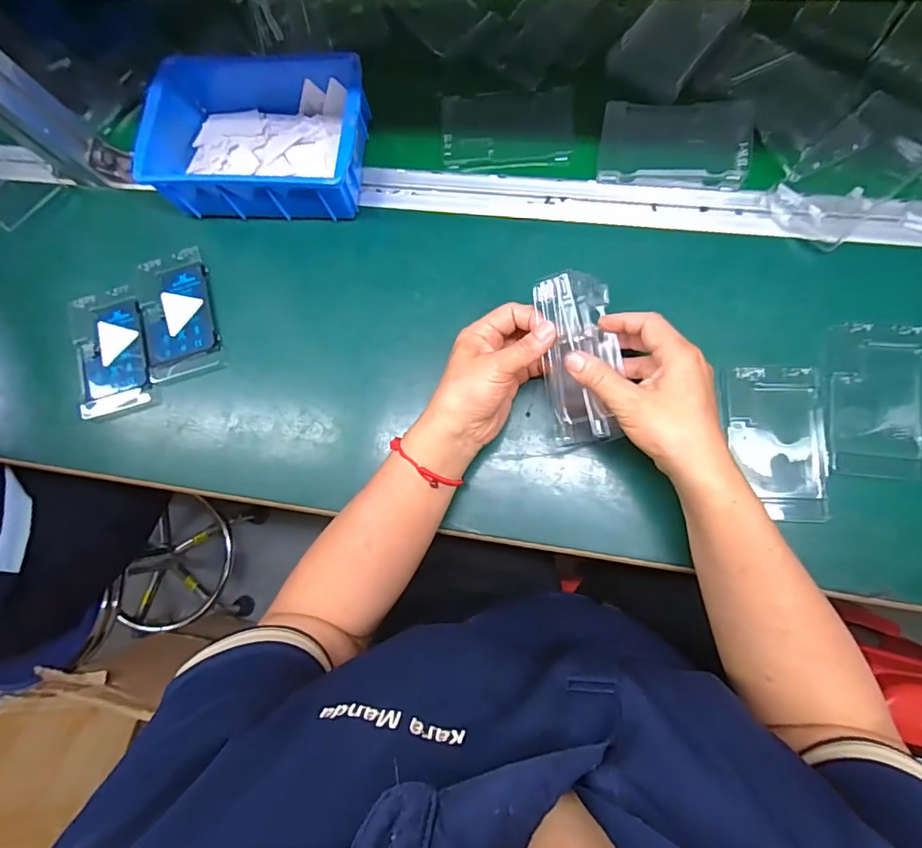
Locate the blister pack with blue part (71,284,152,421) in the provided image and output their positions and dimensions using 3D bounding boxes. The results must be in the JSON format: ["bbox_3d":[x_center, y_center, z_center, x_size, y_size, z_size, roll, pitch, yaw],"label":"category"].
[{"bbox_3d":[-0.347,-0.072,0.487,0.072,0.016,0.124,-10,83,6],"label":"blister pack with blue part"}]

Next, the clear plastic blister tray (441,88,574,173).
[{"bbox_3d":[0.044,-0.287,0.479,0.122,0.008,0.077,0,84,7],"label":"clear plastic blister tray"}]

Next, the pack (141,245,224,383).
[{"bbox_3d":[-0.280,-0.109,0.486,0.072,0.009,0.123,-14,82,5],"label":"pack"}]

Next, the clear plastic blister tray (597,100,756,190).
[{"bbox_3d":[0.193,-0.256,0.444,0.128,0.011,0.076,4,84,7],"label":"clear plastic blister tray"}]

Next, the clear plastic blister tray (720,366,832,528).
[{"bbox_3d":[0.261,0.016,0.412,0.077,0.012,0.126,-1,84,7],"label":"clear plastic blister tray"}]

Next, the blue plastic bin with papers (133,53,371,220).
[{"bbox_3d":[-0.187,-0.276,0.470,0.196,0.058,0.152,7,85,8],"label":"blue plastic bin with papers"}]

